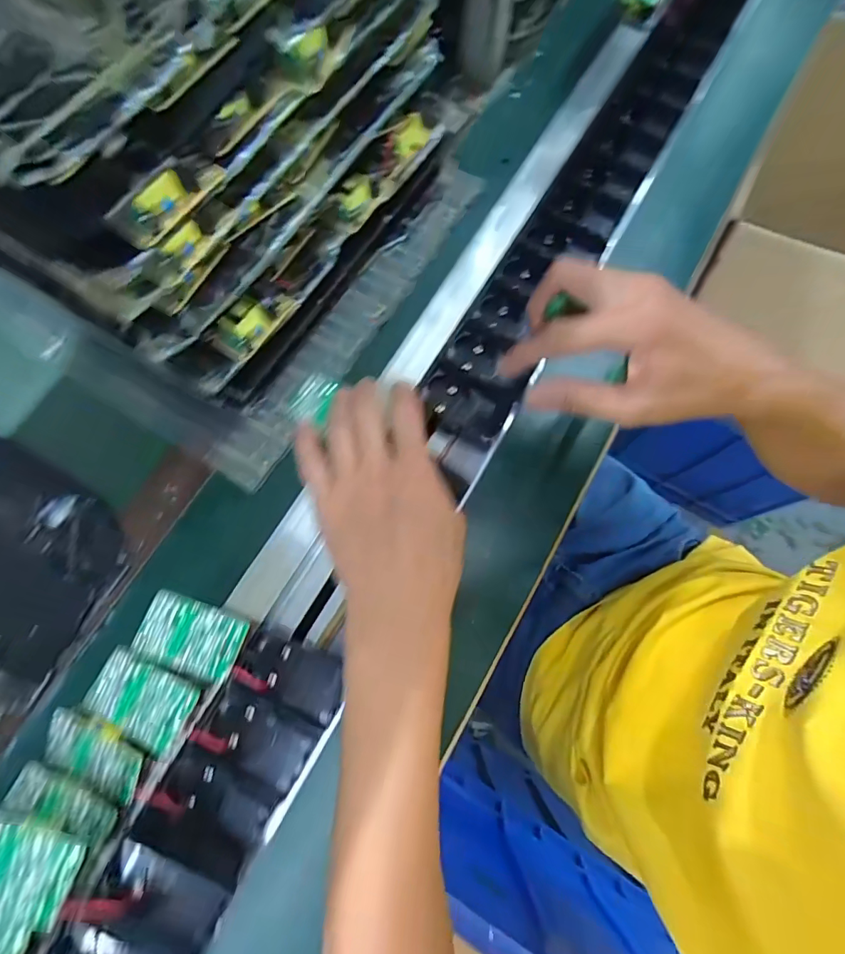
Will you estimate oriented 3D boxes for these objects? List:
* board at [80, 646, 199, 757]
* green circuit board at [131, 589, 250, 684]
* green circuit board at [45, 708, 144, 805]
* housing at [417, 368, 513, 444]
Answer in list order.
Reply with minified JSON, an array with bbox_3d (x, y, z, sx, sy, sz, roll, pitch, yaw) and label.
[{"bbox_3d":[-0.174,0.136,0.290,0.062,0.004,0.040,26,73,6],"label":"board"},{"bbox_3d":[-0.148,0.101,0.298,0.063,0.005,0.041,20,75,6],"label":"green circuit board"},{"bbox_3d":[-0.196,0.166,0.281,0.062,0.004,0.034,25,92,4],"label":"green circuit board"},{"bbox_3d":[0.031,-0.056,0.373,0.070,0.019,0.040,21,75,6],"label":"housing"}]

